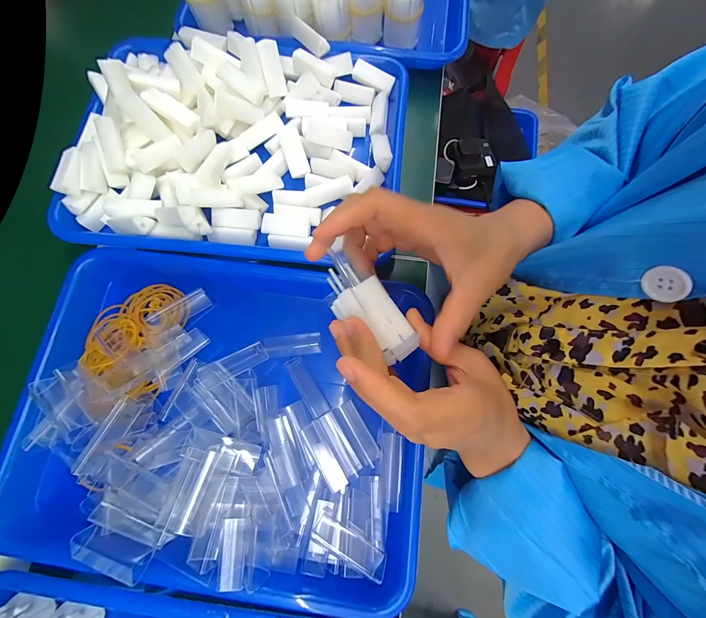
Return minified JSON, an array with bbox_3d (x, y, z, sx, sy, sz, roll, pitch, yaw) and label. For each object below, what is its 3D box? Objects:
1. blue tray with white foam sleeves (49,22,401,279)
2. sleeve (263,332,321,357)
[{"bbox_3d":[-0.110,-0.176,0.291,0.309,0.064,0.250,5,77,3],"label":"blue tray with white foam sleeves"},{"bbox_3d":[-0.055,0.033,0.272,0.049,0.005,0.019,-6,76,0],"label":"sleeve"}]

